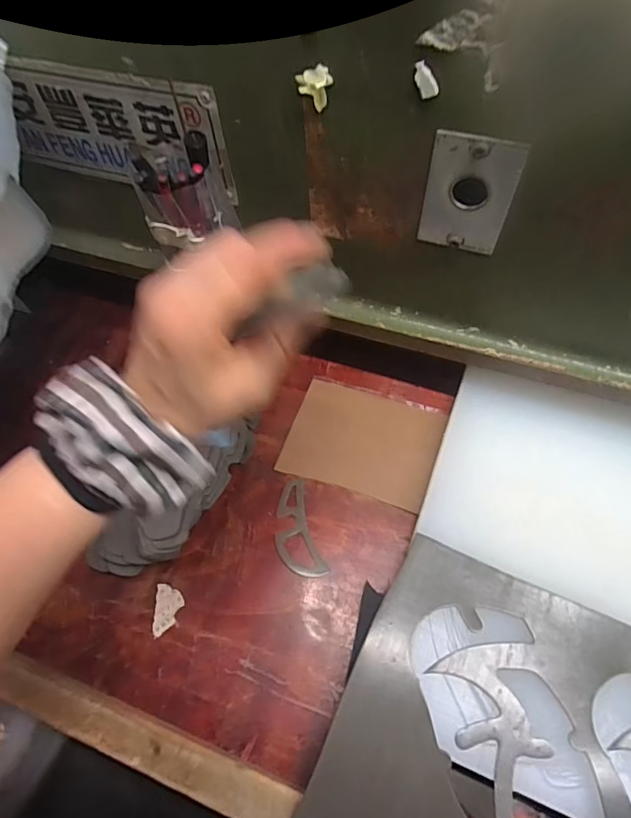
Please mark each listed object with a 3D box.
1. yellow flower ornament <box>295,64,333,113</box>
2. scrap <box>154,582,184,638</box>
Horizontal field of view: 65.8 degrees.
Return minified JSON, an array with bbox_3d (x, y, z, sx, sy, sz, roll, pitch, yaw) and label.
[{"bbox_3d":[-0.001,-0.209,0.317,0.023,0.028,0.009,5,64,2],"label":"yellow flower ornament"},{"bbox_3d":[-0.138,0.188,0.458,0.026,0.004,0.045,-2,64,-1],"label":"scrap"}]

